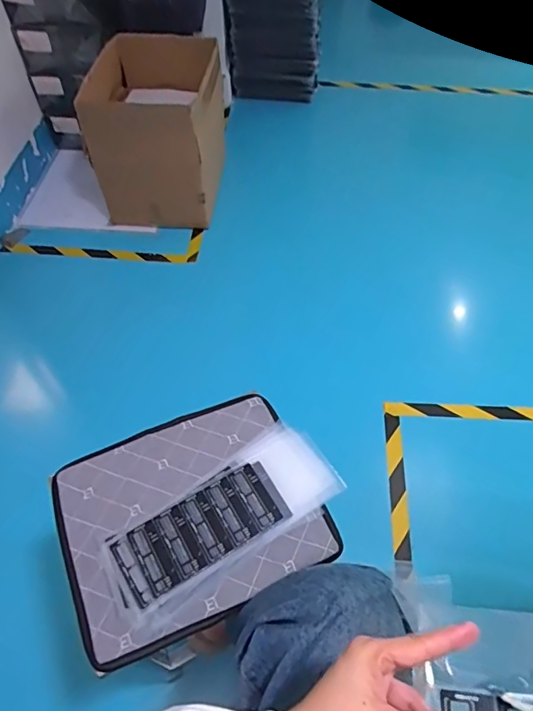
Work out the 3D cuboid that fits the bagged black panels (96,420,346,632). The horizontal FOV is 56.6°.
[{"bbox_3d":[-0.051,0.206,0.644,0.302,0.016,0.123,-31,60,-20],"label":"bagged black panels"}]

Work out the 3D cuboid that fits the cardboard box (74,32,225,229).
[{"bbox_3d":[-0.344,-0.730,1.644,0.375,0.393,0.491,2,54,3],"label":"cardboard box"}]

